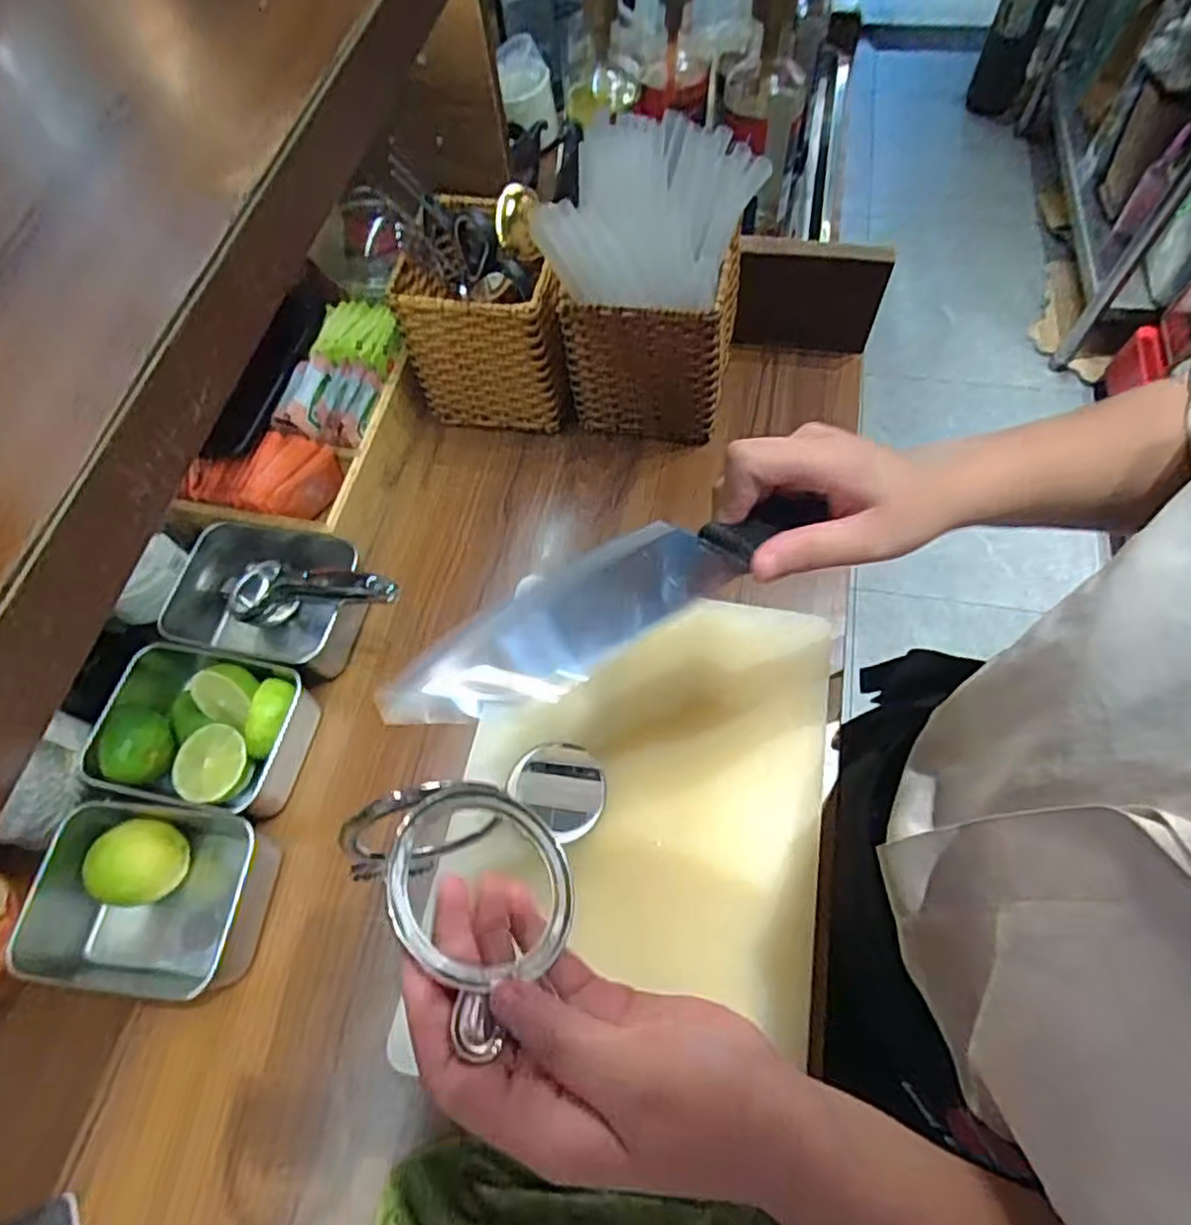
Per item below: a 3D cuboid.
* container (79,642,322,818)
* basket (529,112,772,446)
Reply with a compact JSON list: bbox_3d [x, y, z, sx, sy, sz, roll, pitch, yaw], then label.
[{"bbox_3d":[-0.282,0.089,0.501,0.131,0.055,0.108,7,65,7],"label":"container"},{"bbox_3d":[0.046,-0.255,0.561,0.139,0.209,0.122,11,65,9],"label":"basket"}]

